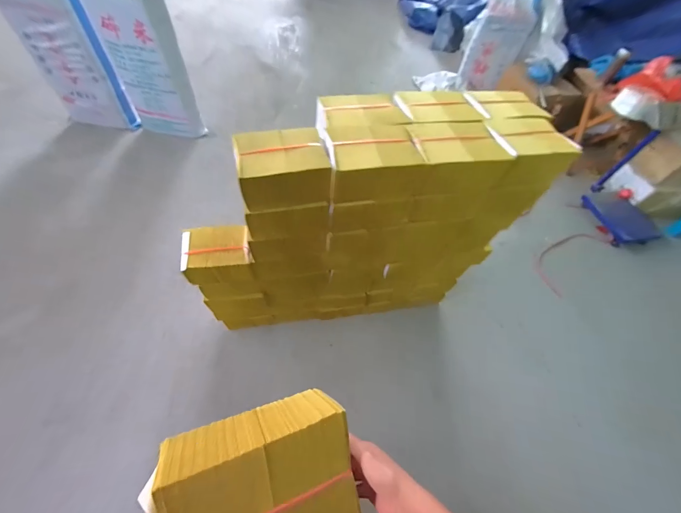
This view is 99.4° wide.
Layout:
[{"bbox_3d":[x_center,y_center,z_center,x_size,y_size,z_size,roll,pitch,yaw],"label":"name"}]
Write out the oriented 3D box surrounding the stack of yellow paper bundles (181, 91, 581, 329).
[{"bbox_3d":[0.043,-0.103,1.089,1.098,0.822,0.336,-4,57,-7],"label":"stack of yellow paper bundles"}]

